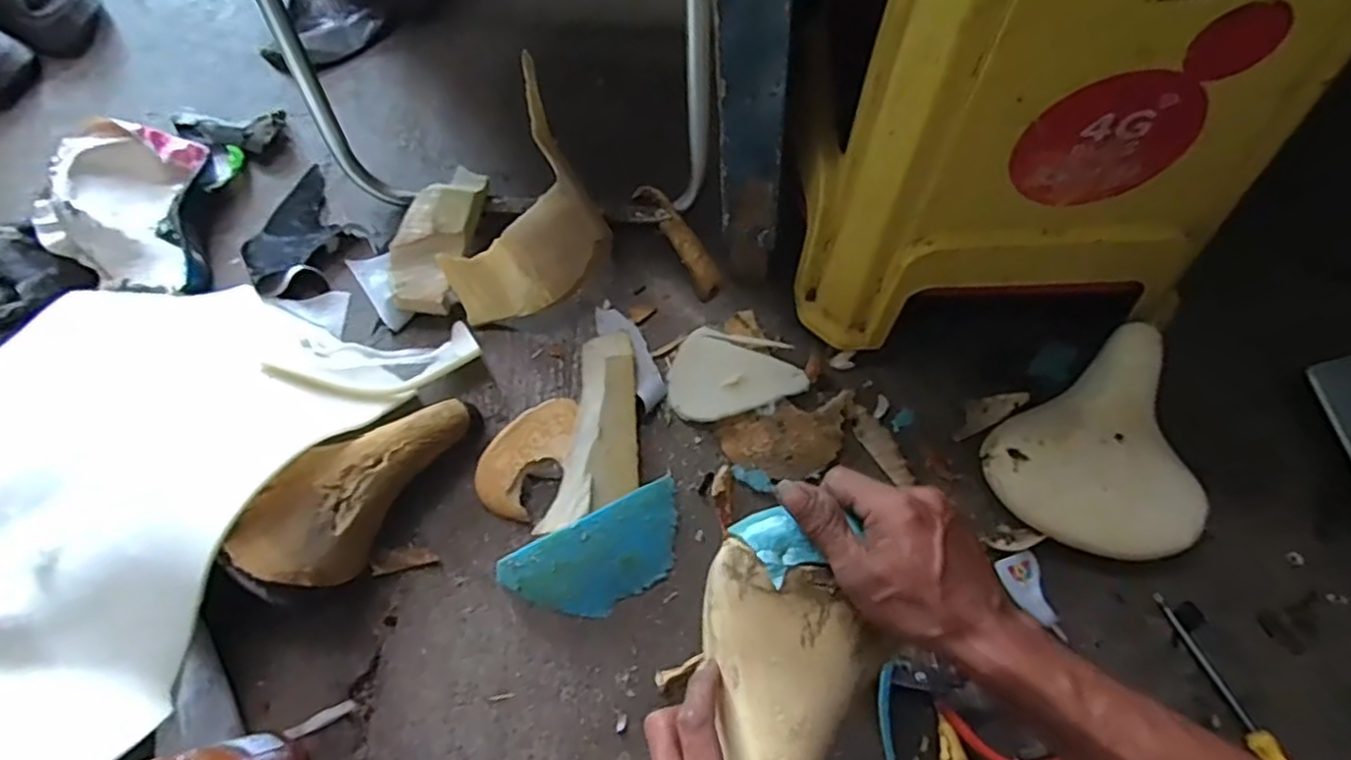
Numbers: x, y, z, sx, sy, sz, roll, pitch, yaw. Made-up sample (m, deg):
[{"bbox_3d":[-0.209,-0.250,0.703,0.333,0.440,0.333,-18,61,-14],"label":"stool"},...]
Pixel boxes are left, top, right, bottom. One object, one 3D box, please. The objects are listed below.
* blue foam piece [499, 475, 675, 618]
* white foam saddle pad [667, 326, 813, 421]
[{"bbox_3d":[-0.067,0.162,0.631,0.170,0.040,0.080,-27,68,-9],"label":"blue foam piece"},{"bbox_3d":[0.053,0.008,0.700,0.129,0.027,0.092,27,71,13],"label":"white foam saddle pad"}]

